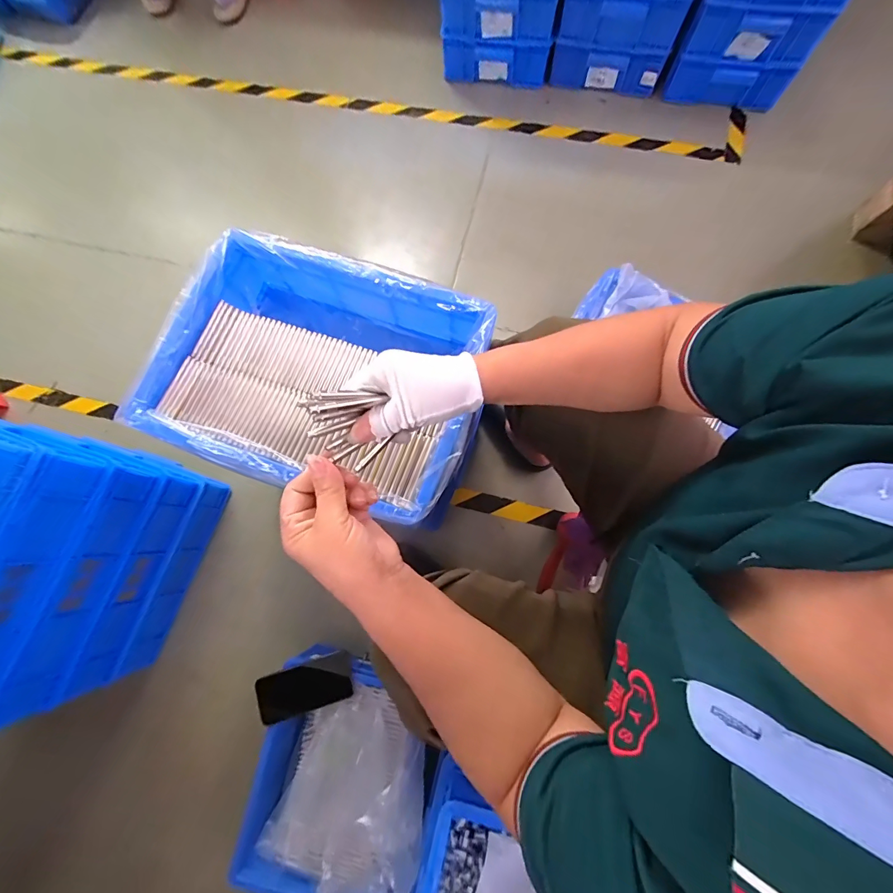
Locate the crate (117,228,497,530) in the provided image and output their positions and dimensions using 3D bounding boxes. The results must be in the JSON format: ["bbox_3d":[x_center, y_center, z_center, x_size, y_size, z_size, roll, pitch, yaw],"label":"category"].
[{"bbox_3d":[-0.158,-0.095,0.558,0.427,0.140,0.322,18,77,6],"label":"crate"}]

